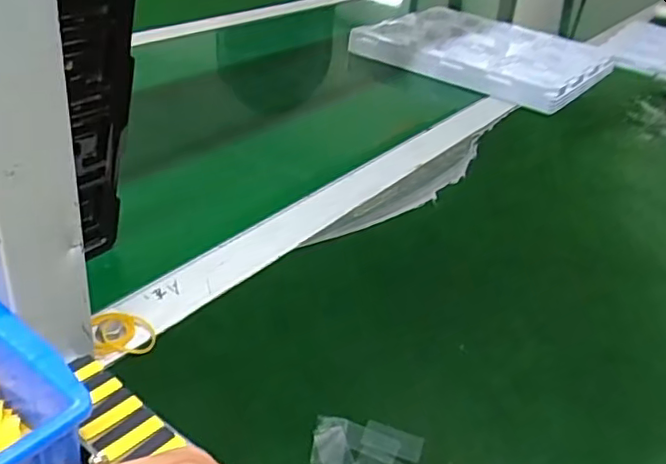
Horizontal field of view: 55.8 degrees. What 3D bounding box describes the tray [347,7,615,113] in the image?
[{"bbox_3d":[0.223,-0.261,0.914,0.311,0.041,0.277,23,36,26],"label":"tray"}]

